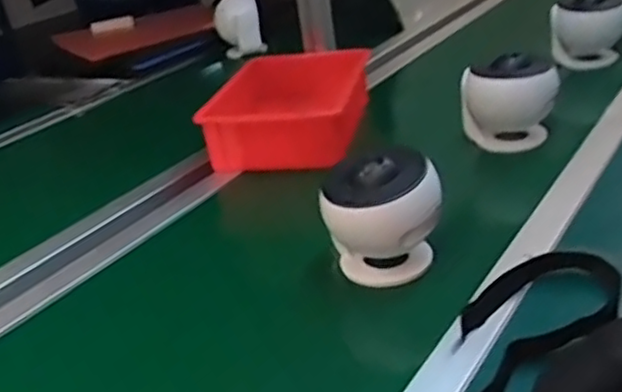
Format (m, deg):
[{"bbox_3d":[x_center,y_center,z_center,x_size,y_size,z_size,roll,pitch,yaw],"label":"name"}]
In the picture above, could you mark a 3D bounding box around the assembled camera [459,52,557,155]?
[{"bbox_3d":[0.272,-0.126,0.972,0.123,0.118,0.121,2,25,12],"label":"assembled camera"}]

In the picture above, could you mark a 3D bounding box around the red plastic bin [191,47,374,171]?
[{"bbox_3d":[-0.036,-0.131,1.108,0.216,0.106,0.318,2,25,12],"label":"red plastic bin"}]

